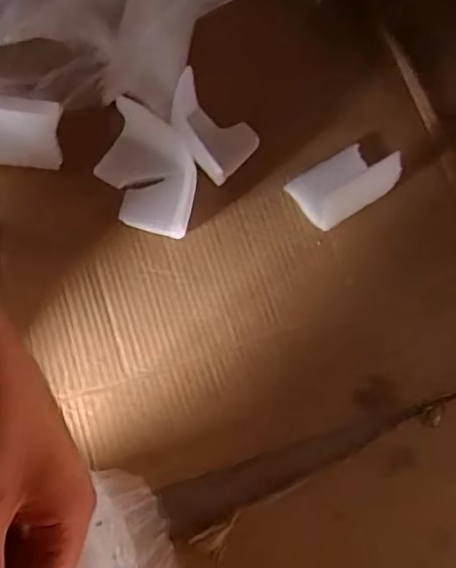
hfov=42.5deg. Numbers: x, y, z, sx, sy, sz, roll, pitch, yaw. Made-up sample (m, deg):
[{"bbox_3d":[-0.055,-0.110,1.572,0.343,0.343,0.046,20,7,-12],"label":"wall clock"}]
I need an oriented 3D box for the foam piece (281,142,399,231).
[{"bbox_3d":[0.122,-0.111,0.620,0.099,0.073,0.074,-36,80,-8],"label":"foam piece"}]

